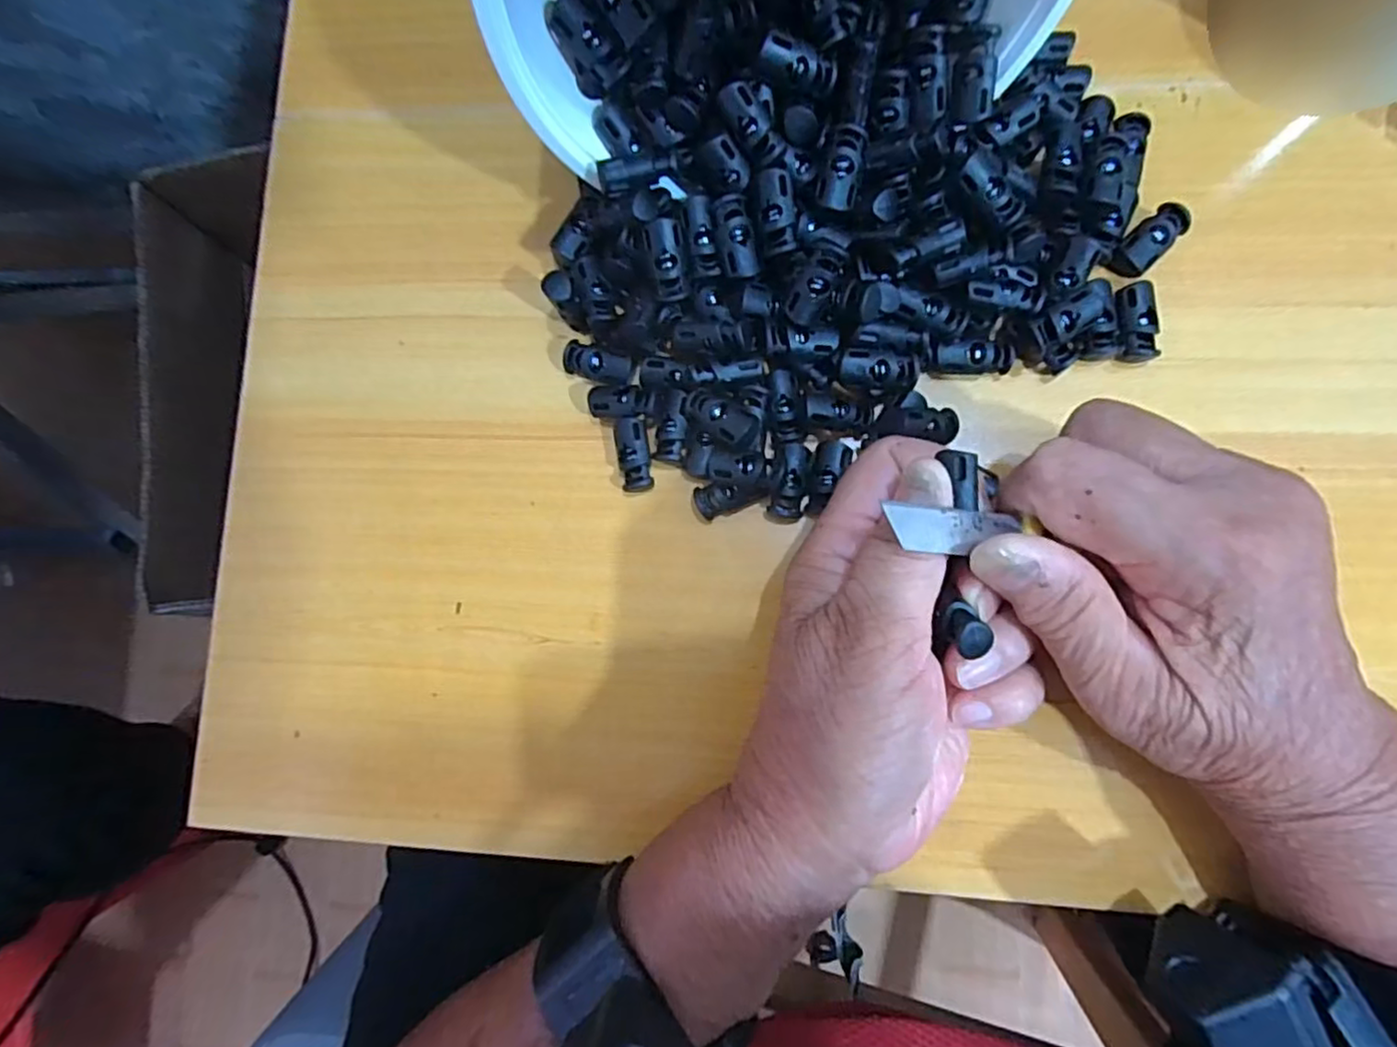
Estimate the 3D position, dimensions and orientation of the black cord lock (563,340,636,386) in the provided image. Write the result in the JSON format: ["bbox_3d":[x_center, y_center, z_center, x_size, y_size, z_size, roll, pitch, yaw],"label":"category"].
[{"bbox_3d":[-0.038,-0.061,0.258,0.028,0.010,0.014,20,87,8],"label":"black cord lock"}]

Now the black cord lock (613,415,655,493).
[{"bbox_3d":[-0.024,-0.026,0.252,0.012,0.009,0.027,-9,83,5],"label":"black cord lock"}]

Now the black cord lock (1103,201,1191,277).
[{"bbox_3d":[0.163,-0.102,0.240,0.031,0.009,0.013,-45,81,0],"label":"black cord lock"}]

